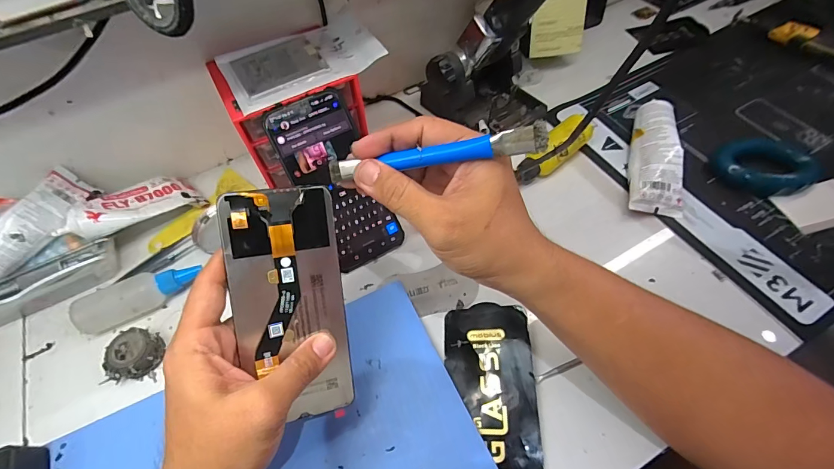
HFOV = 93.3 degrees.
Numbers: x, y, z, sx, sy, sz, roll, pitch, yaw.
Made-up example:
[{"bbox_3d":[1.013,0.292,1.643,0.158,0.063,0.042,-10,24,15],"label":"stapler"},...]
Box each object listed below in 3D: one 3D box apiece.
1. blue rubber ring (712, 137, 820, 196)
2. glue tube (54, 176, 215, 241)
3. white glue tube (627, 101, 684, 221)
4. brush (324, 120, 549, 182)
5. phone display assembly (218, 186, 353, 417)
[{"bbox_3d":[0.368,-0.073,0.414,0.082,0.017,0.072,-10,58,-3],"label":"blue rubber ring"},{"bbox_3d":[-0.293,-0.030,0.407,0.058,0.023,0.124,32,42,25],"label":"glue tube"},{"bbox_3d":[0.263,-0.087,0.427,0.054,0.038,0.149,14,59,10],"label":"white glue tube"},{"bbox_3d":[0.009,-0.049,0.242,0.136,0.012,0.010,-6,54,16],"label":"brush"},{"bbox_3d":[-0.084,0.049,0.265,0.070,0.005,0.155,-9,97,-21],"label":"phone display assembly"}]

